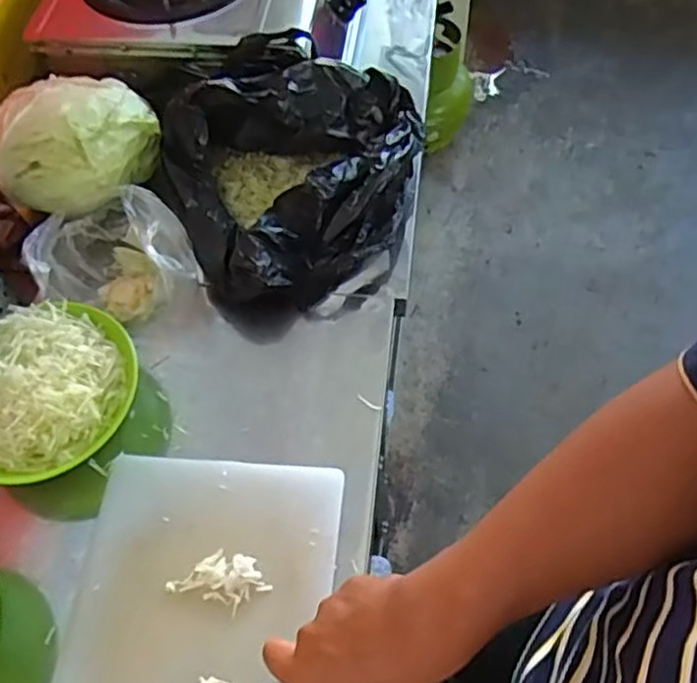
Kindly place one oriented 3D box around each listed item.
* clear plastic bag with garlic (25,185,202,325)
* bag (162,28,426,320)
[{"bbox_3d":[-0.227,-0.090,0.679,0.144,0.088,0.114,-12,59,-4],"label":"clear plastic bag with garlic"},{"bbox_3d":[-0.061,-0.173,0.712,0.232,0.134,0.278,16,61,13],"label":"bag"}]

